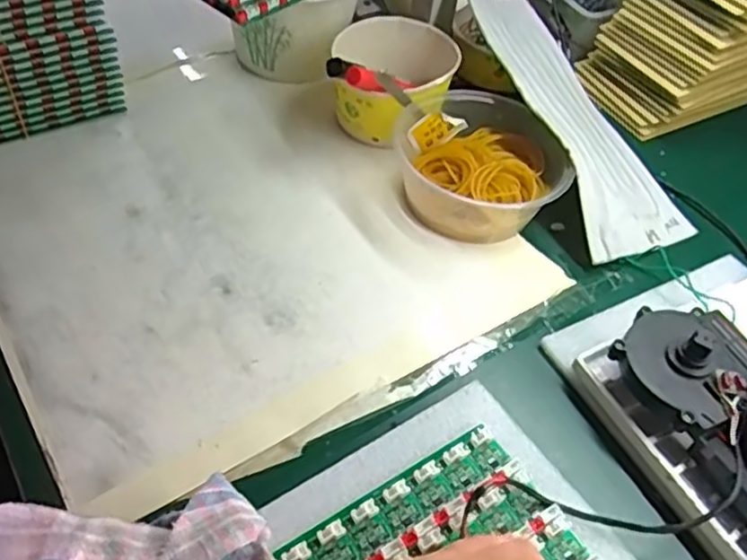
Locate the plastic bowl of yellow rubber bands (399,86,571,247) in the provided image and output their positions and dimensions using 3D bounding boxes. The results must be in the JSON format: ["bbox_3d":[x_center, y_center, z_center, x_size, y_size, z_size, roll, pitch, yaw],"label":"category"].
[{"bbox_3d":[0.087,-0.101,0.569,0.128,0.057,0.133,3,49,-4],"label":"plastic bowl of yellow rubber bands"}]

